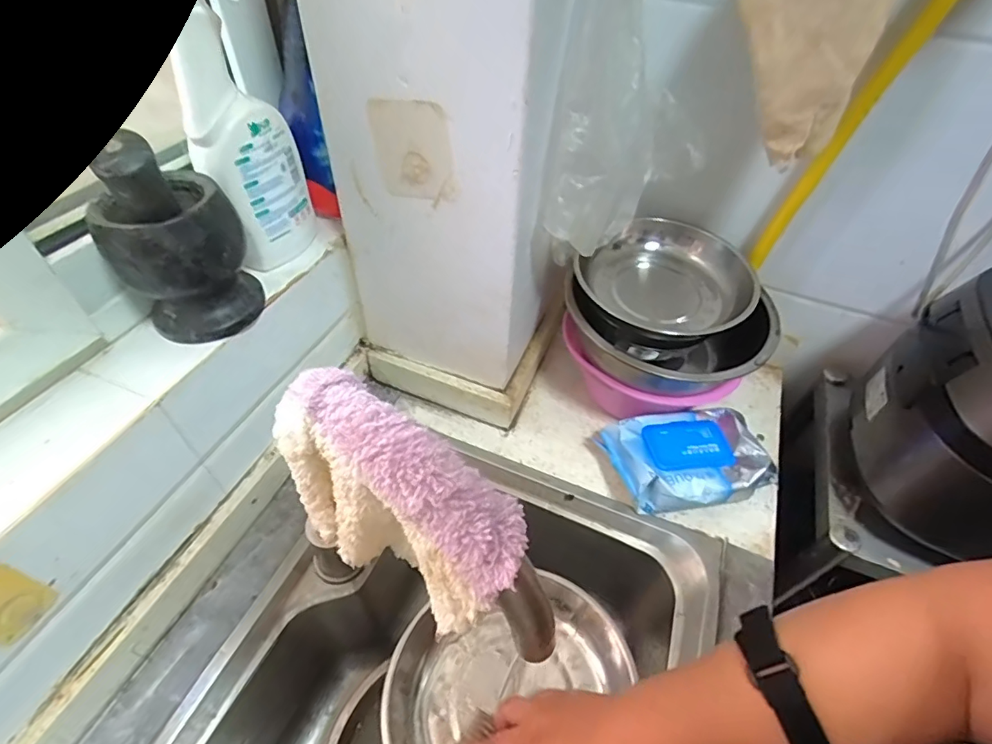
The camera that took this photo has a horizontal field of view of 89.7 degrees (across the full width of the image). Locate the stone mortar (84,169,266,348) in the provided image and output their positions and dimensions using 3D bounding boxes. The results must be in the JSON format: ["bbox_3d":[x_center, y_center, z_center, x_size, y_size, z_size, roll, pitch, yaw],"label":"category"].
[{"bbox_3d":[-0.262,-0.094,0.422,0.097,0.113,0.082,-33,58,-28],"label":"stone mortar"}]

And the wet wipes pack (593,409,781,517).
[{"bbox_3d":[0.226,0.107,0.593,0.172,0.061,0.113,-6,49,-9],"label":"wet wipes pack"}]

